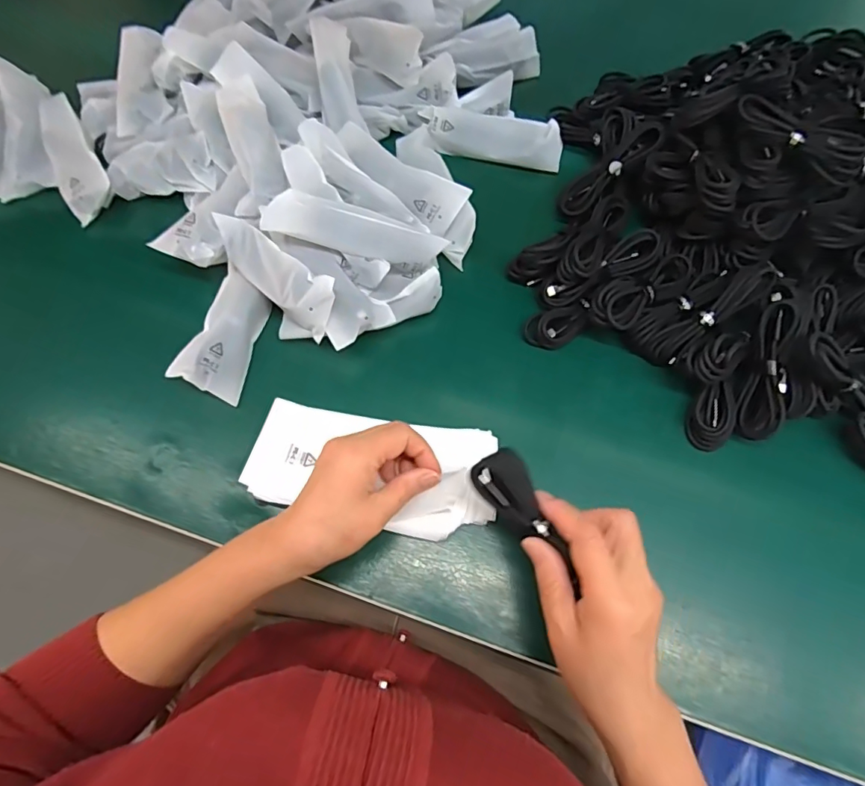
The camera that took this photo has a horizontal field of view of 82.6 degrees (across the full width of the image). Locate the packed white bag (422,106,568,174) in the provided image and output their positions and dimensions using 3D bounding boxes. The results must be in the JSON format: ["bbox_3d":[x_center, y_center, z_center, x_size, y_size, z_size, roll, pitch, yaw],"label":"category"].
[{"bbox_3d":[0.061,-0.267,0.515,0.147,0.020,0.045,10,118,4],"label":"packed white bag"}]

